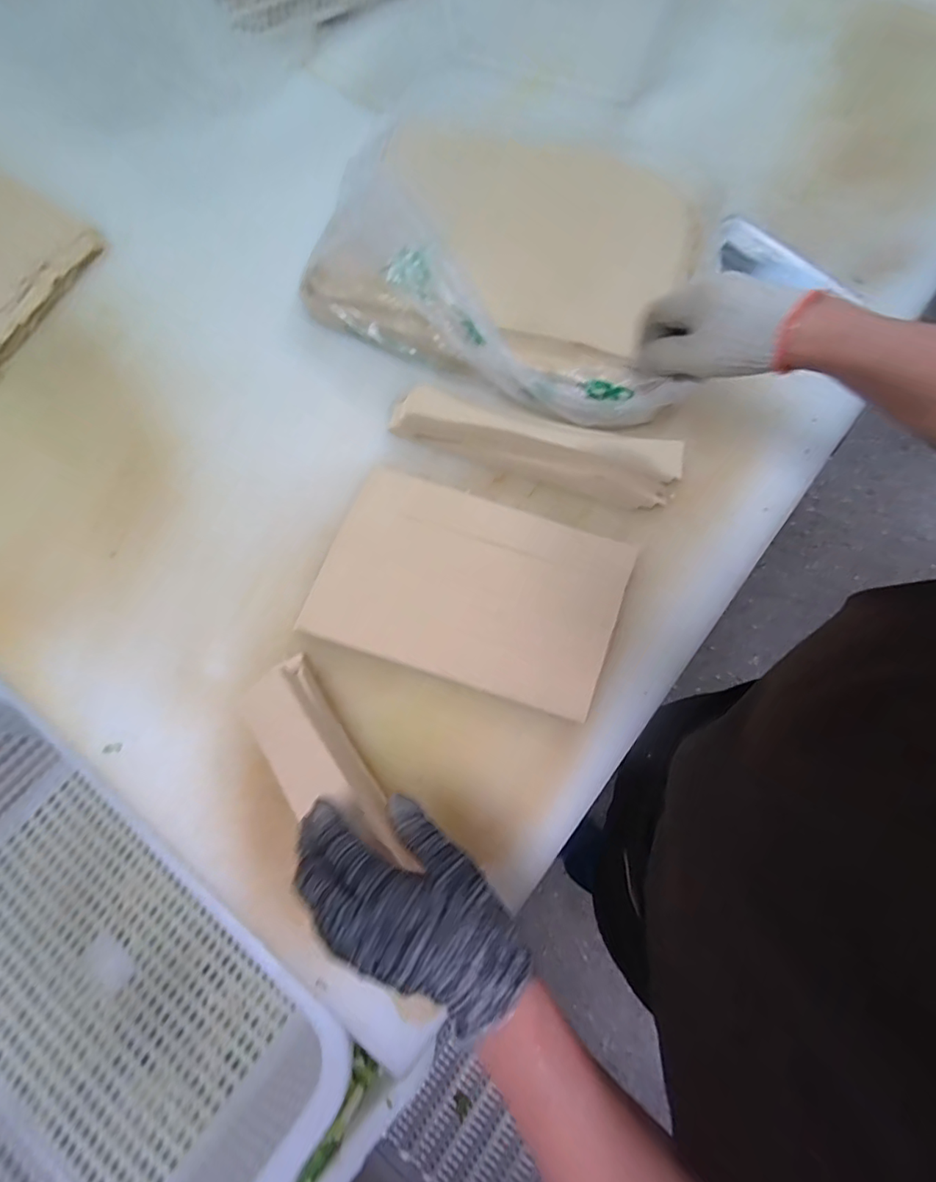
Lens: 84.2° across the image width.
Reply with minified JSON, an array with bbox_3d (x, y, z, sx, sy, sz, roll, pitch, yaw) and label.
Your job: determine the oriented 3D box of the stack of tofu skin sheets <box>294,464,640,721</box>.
[{"bbox_3d":[0.006,-0.004,0.497,0.270,0.033,0.181,18,73,4],"label":"stack of tofu skin sheets"}]

